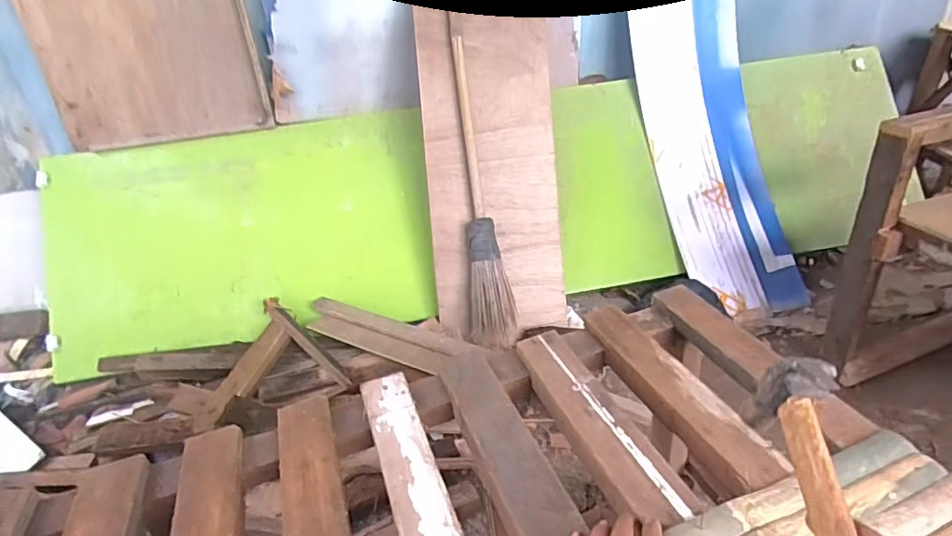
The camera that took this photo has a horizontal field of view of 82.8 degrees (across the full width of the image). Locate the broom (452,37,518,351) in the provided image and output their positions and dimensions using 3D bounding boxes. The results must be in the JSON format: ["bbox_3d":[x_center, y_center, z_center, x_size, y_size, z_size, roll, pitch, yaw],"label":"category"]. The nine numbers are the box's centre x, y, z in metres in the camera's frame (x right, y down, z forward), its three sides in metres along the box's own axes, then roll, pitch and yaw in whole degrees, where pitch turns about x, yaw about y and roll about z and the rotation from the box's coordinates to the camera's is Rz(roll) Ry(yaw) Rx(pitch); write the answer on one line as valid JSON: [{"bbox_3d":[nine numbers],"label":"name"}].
[{"bbox_3d":[0.008,-0.185,1.323,0.112,0.751,0.080,-6,-4,-1],"label":"broom"}]

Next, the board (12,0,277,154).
[{"bbox_3d":[-0.829,-0.538,1.378,0.529,0.412,0.033,-9,24,-3],"label":"board"}]

